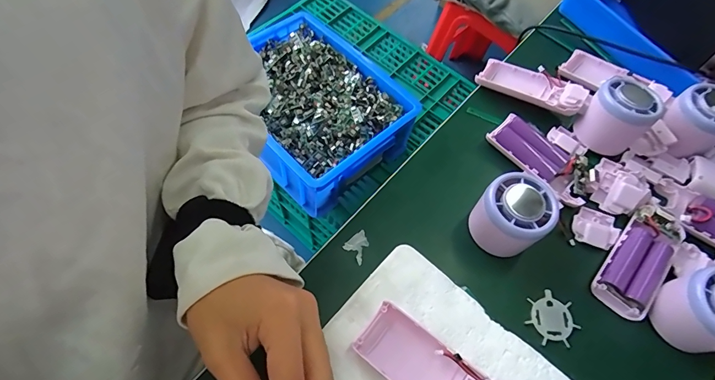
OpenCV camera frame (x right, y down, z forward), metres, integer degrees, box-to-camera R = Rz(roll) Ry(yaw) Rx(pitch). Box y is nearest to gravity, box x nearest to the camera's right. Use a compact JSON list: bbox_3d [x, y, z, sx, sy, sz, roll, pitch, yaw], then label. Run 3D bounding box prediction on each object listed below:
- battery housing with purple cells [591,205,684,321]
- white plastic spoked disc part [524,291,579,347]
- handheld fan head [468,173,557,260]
[{"bbox_3d":[0.243,0.058,0.333,0.044,0.019,0.103,39,67,17],"label":"battery housing with purple cells"},{"bbox_3d":[0.155,0.101,0.310,0.038,0.004,0.040,1,61,-2],"label":"white plastic spoked disc part"},{"bbox_3d":[0.126,0.023,0.324,0.053,0.060,0.055,-35,69,-19],"label":"handheld fan head"}]

